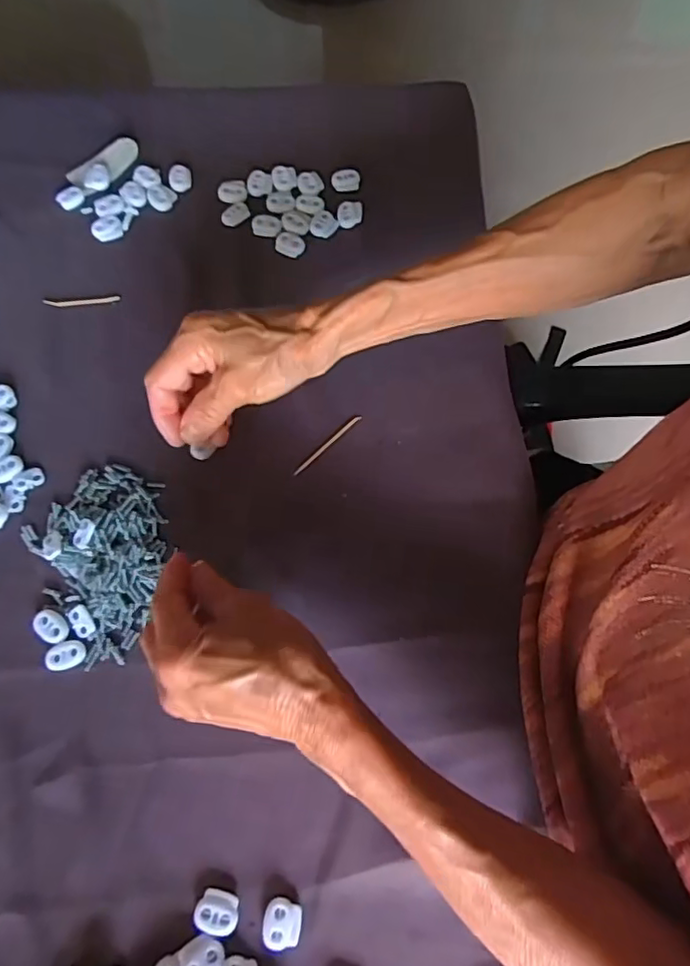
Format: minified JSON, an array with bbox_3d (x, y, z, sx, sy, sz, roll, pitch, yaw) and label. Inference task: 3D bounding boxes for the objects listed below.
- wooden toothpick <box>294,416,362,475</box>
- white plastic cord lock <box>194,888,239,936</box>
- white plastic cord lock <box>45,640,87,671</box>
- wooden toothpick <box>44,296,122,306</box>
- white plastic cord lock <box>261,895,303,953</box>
[{"bbox_3d":[-0.012,-0.026,0.405,0.059,0.004,0.004,-41,76,-15],"label":"wooden toothpick"},{"bbox_3d":[-0.067,0.225,0.312,0.022,0.005,0.019,16,70,4],"label":"white plastic cord lock"},{"bbox_3d":[-0.166,0.103,0.355,0.024,0.004,0.015,-18,71,-8],"label":"white plastic cord lock"},{"bbox_3d":[-0.193,-0.134,0.439,0.053,0.004,0.005,-6,70,-4],"label":"wooden toothpick"},{"bbox_3d":[-0.032,0.230,0.312,0.020,0.006,0.022,12,69,3],"label":"white plastic cord lock"}]

